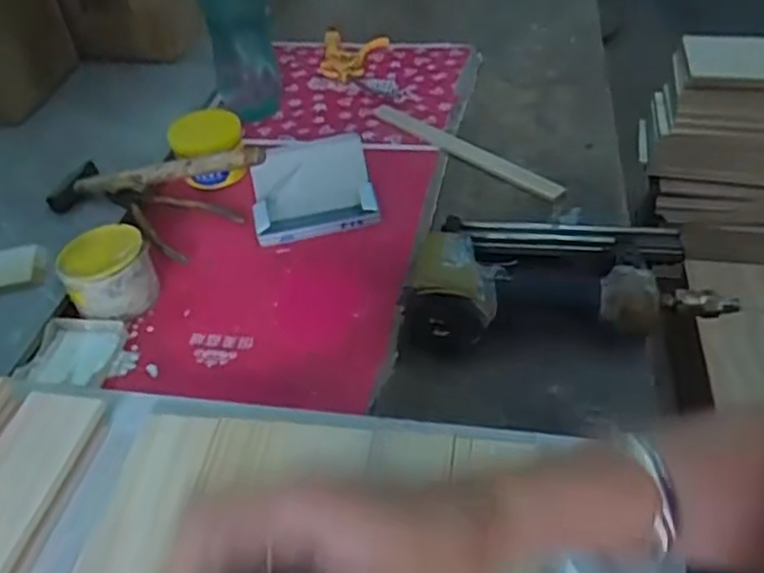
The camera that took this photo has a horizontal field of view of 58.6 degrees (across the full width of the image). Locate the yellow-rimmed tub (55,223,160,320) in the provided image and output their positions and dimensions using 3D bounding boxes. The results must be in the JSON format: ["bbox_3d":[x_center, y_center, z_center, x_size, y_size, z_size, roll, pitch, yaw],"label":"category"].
[{"bbox_3d":[-0.255,-0.014,0.634,0.077,0.052,0.067,-24,46,-20],"label":"yellow-rimmed tub"}]

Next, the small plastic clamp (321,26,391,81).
[{"bbox_3d":[-0.039,-0.342,0.989,0.095,0.020,0.154,-3,43,2],"label":"small plastic clamp"}]

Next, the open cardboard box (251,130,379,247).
[{"bbox_3d":[-0.074,-0.107,0.730,0.128,0.041,0.123,-10,43,-6],"label":"open cardboard box"}]

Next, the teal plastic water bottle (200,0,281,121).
[{"bbox_3d":[-0.186,-0.339,0.871,0.083,0.252,0.065,-10,43,-5],"label":"teal plastic water bottle"}]

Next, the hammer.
[{"bbox_3d":[-0.237,-0.124,0.716,0.260,0.030,0.067,-6,39,22],"label":"hammer"}]

